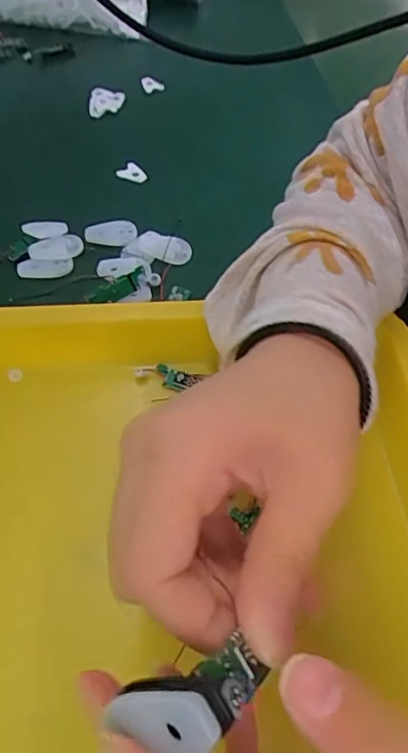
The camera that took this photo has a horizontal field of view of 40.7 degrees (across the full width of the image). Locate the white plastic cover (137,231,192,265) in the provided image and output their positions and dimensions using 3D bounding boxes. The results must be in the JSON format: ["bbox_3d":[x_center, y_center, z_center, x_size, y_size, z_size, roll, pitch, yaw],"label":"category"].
[{"bbox_3d":[-0.028,-0.089,0.380,0.037,0.007,0.021,17,55,10],"label":"white plastic cover"}]

